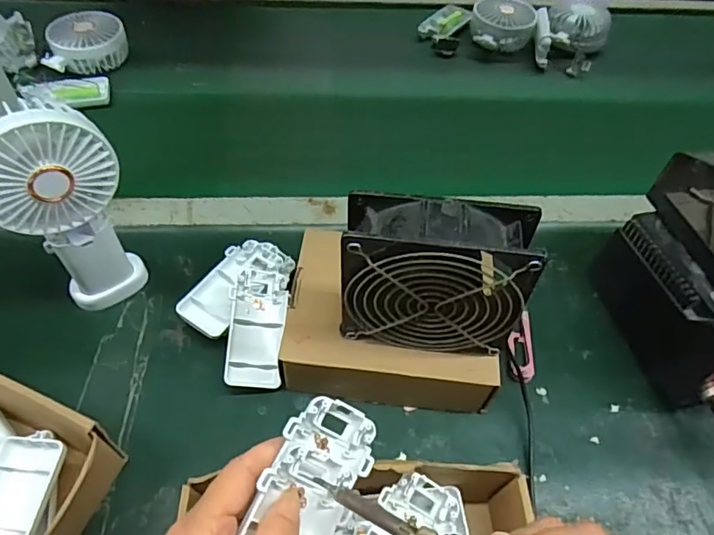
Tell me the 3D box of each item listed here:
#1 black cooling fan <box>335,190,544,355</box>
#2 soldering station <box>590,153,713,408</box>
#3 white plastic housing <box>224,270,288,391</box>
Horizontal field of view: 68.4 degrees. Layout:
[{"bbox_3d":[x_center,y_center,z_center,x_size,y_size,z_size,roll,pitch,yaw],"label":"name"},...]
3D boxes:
[{"bbox_3d":[0.050,0.008,0.355,0.117,0.114,0.044,8,56,0],"label":"black cooling fan"},{"bbox_3d":[0.286,0.003,0.418,0.107,0.158,0.173,-9,55,-11],"label":"soldering station"},{"bbox_3d":[-0.083,0.047,0.430,0.042,0.019,0.102,11,62,-19],"label":"white plastic housing"}]

